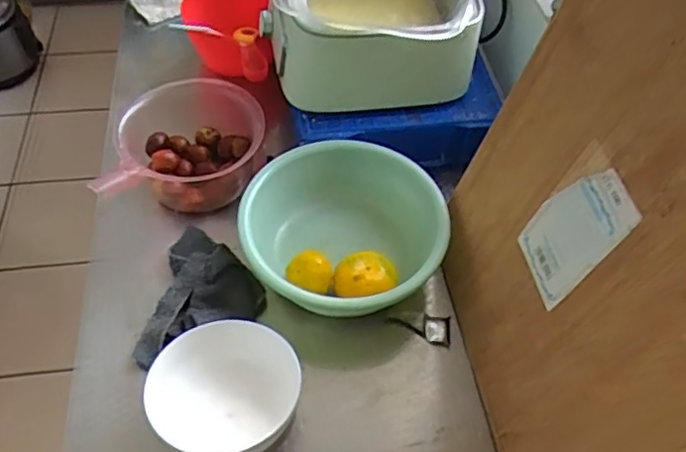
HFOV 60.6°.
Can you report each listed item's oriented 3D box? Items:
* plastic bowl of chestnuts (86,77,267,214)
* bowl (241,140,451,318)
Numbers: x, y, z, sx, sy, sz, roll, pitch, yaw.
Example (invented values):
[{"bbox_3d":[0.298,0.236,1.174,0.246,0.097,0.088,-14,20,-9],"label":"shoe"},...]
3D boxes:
[{"bbox_3d":[-0.190,-0.094,0.731,0.173,0.100,0.172,1,53,-2],"label":"plastic bowl of chestnuts"},{"bbox_3d":[-0.002,0.014,0.677,0.234,0.091,0.216,27,57,17],"label":"bowl"}]

